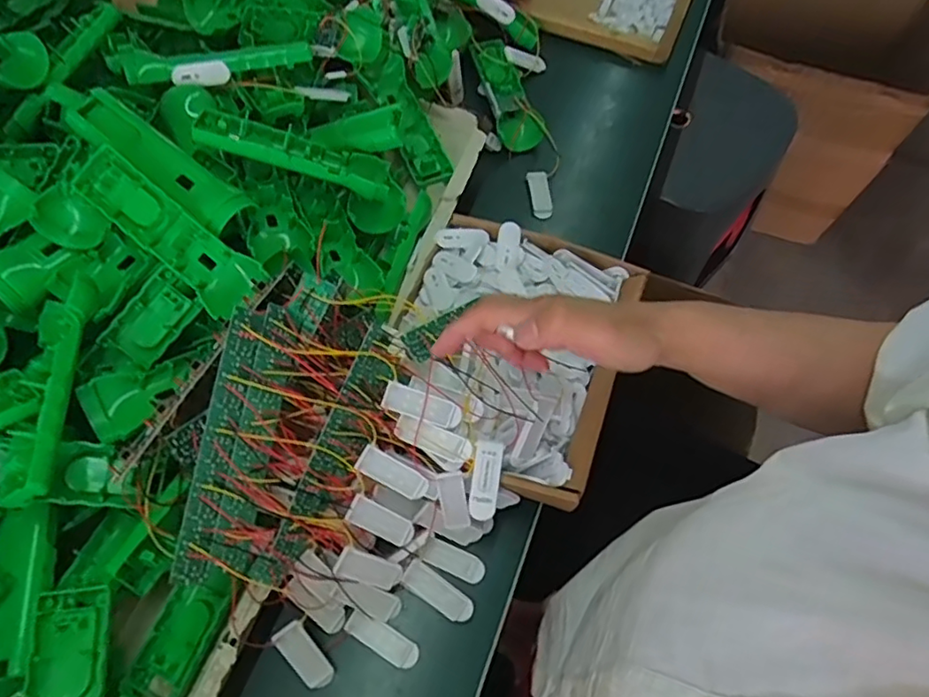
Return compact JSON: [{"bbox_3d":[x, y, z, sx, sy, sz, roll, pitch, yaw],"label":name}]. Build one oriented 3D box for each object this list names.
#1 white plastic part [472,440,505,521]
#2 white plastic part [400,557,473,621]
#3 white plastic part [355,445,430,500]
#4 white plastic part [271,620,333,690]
[{"bbox_3d":[0.017,0.099,0.453,0.021,0.006,0.059,7,90,2],"label":"white plastic part"},{"bbox_3d":[-0.021,0.191,0.475,0.059,0.007,0.022,32,68,13],"label":"white plastic part"},{"bbox_3d":[-0.053,0.094,0.453,0.056,0.004,0.021,33,86,-17],"label":"white plastic part"},{"bbox_3d":[-0.118,0.228,0.446,0.021,0.005,0.057,-35,104,-16],"label":"white plastic part"}]

